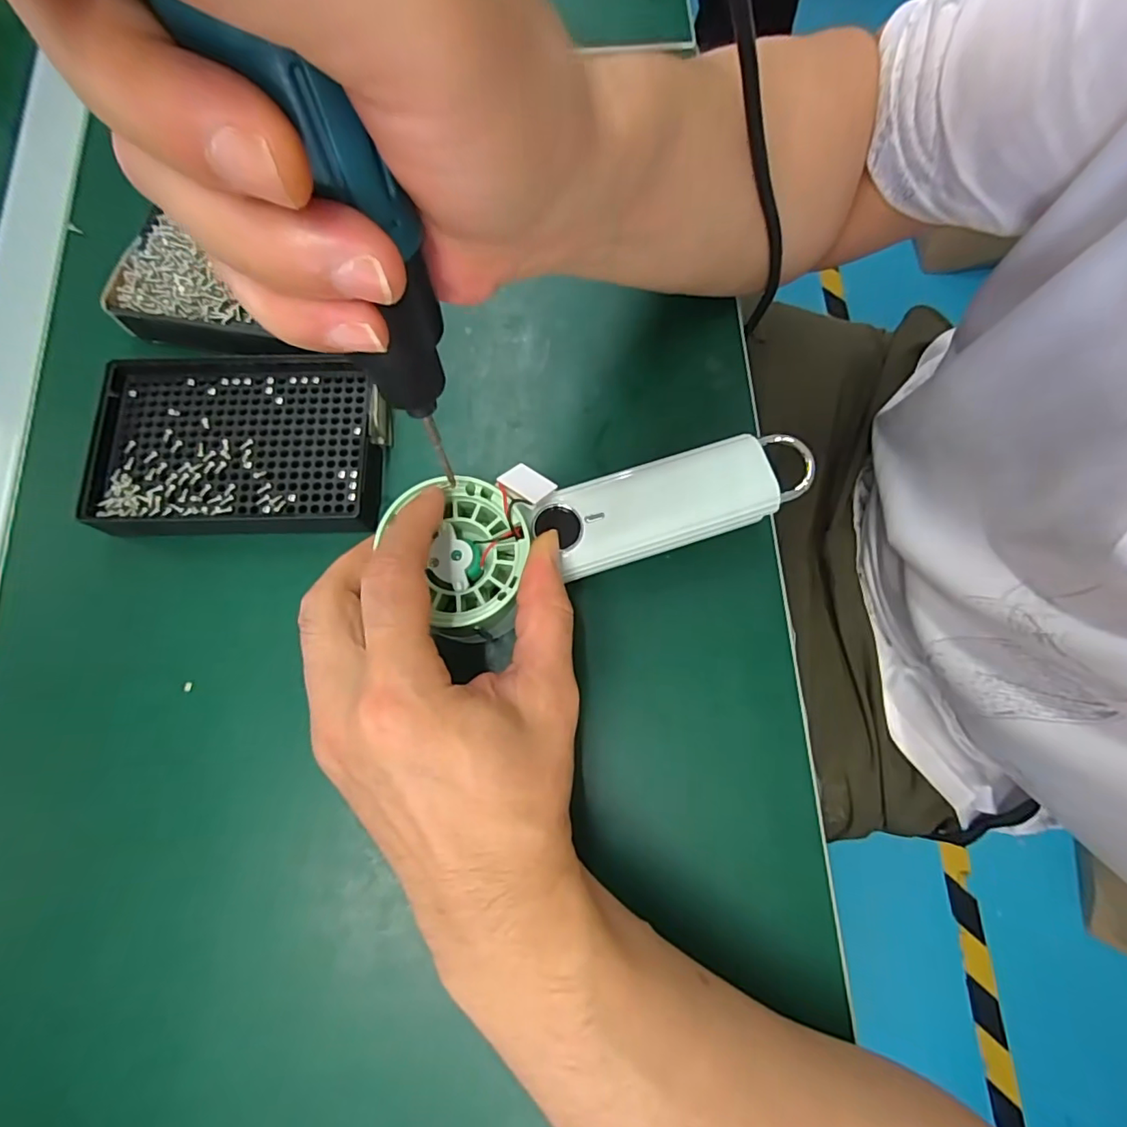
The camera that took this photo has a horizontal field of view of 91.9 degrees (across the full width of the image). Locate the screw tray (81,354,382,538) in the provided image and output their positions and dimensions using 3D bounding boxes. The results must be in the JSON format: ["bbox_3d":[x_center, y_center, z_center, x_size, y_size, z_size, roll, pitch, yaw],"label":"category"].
[{"bbox_3d":[-0.170,-0.064,0.286,0.141,0.023,0.097,-3,76,0],"label":"screw tray"}]

